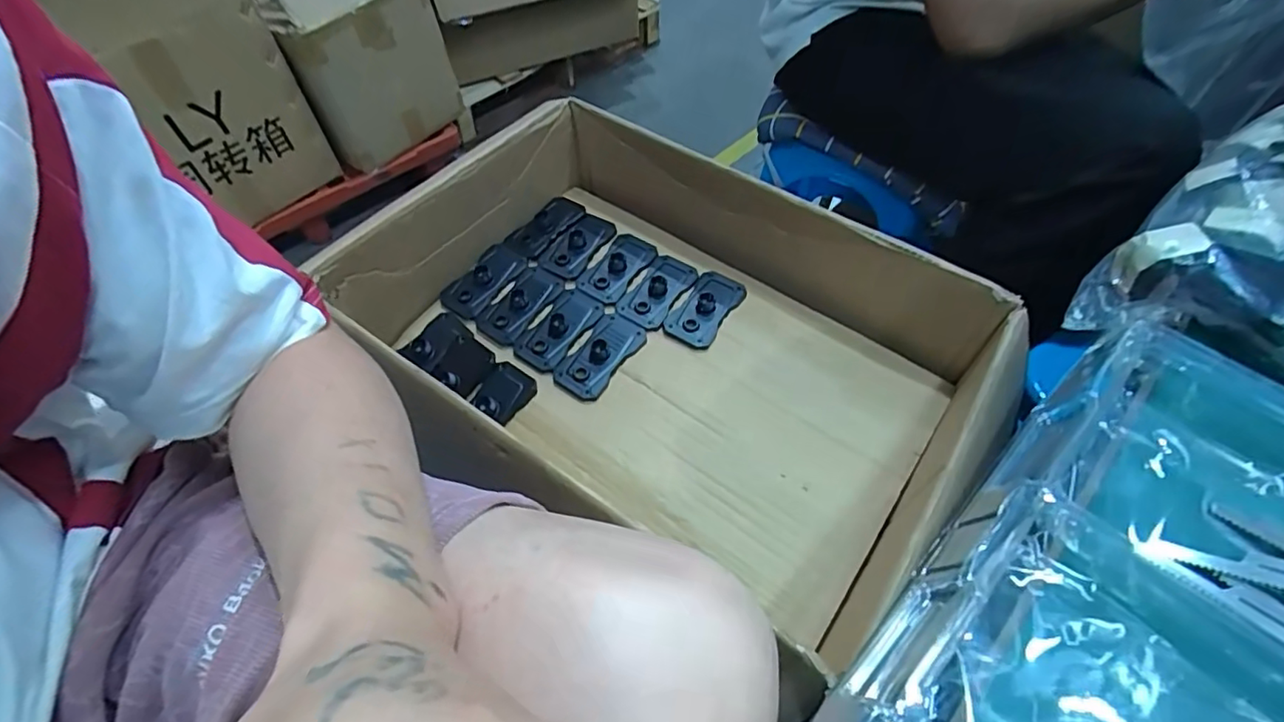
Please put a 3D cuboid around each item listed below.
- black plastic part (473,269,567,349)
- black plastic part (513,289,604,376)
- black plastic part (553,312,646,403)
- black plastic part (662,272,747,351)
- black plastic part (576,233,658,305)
[{"bbox_3d":[-0.147,-0.073,0.676,0.063,0.018,0.113,27,62,16],"label":"black plastic part"},{"bbox_3d":[-0.097,-0.039,0.655,0.060,0.015,0.109,30,63,18],"label":"black plastic part"},{"bbox_3d":[-0.046,-0.010,0.630,0.059,0.018,0.111,27,62,17],"label":"black plastic part"},{"bbox_3d":[0.074,-0.065,0.666,0.060,0.017,0.107,29,63,18],"label":"black plastic part"},{"bbox_3d":[-0.031,-0.118,0.705,0.060,0.014,0.109,31,63,18],"label":"black plastic part"}]

